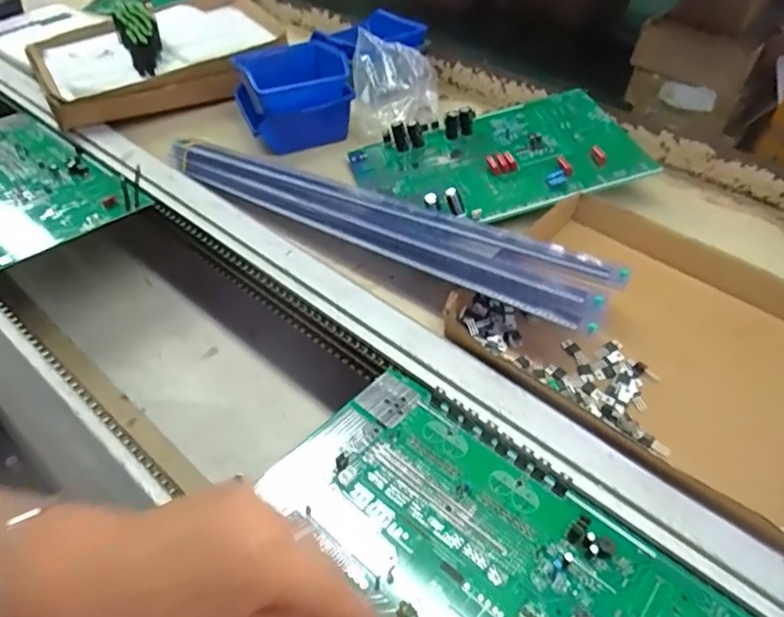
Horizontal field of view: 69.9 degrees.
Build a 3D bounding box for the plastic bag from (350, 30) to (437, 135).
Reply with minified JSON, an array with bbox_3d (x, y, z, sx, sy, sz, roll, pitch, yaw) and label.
[{"bbox_3d":[0.005,-0.284,0.714,0.112,0.080,0.117,5,43,-2],"label":"plastic bag"}]

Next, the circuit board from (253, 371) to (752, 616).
[{"bbox_3d":[0.055,0.170,0.345,0.308,0.022,0.184,34,50,26],"label":"circuit board"}]

